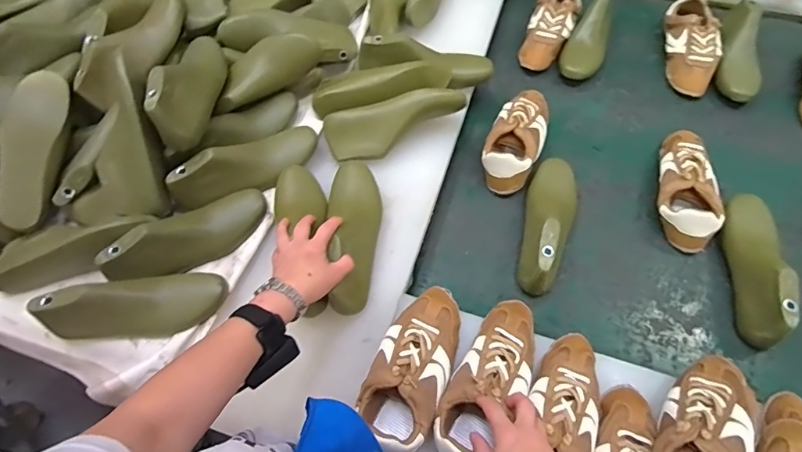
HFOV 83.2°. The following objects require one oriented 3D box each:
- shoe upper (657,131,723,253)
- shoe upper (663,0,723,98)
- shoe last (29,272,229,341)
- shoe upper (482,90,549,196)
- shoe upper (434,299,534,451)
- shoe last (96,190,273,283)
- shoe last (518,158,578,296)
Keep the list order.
[{"bbox_3d":[0.464,-0.073,0.743,0.084,0.065,0.229,9,63,7],"label":"shoe upper"},{"bbox_3d":[0.575,-0.355,0.893,0.081,0.064,0.223,6,63,6],"label":"shoe upper"},{"bbox_3d":[-0.359,0.111,0.617,0.229,0.073,0.076,-6,62,-15],"label":"shoe last"},{"bbox_3d":[0.207,-0.161,0.793,0.089,0.067,0.208,23,66,14],"label":"shoe upper"},{"bbox_3d":[0.114,0.192,0.558,0.087,0.062,0.223,28,65,16],"label":"shoe upper"},{"bbox_3d":[-0.313,0.008,0.662,0.231,0.078,0.078,-29,65,-12],"label":"shoe last"},{"bbox_3d":[0.232,-0.013,0.708,0.068,0.082,0.241,11,64,8],"label":"shoe last"}]

